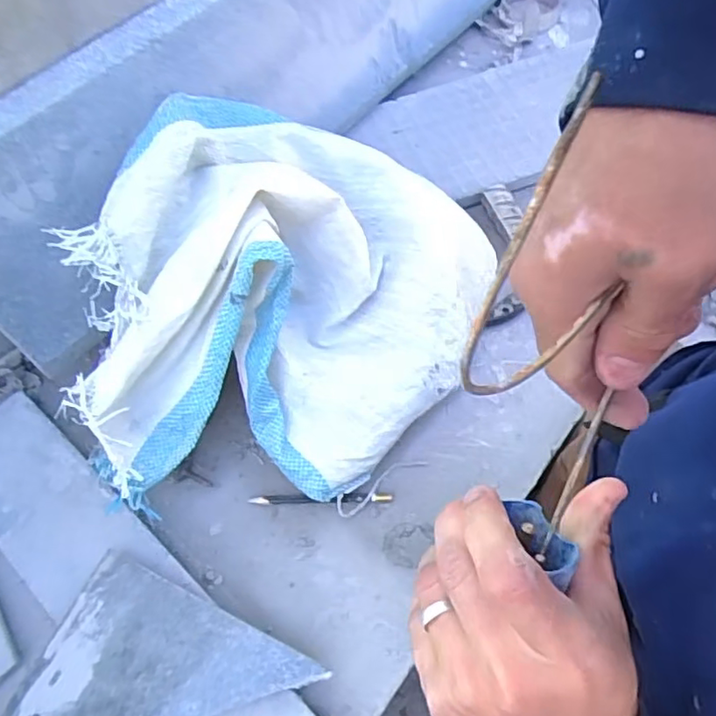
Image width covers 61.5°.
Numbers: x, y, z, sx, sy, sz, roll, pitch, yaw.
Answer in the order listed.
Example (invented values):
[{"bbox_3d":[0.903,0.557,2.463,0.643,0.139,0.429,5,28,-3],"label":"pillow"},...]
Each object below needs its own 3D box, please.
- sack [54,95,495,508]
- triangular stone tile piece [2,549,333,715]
[{"bbox_3d":[-0.044,-0.060,0.514,0.344,0.177,0.310,-3,61,-2],"label":"sack"},{"bbox_3d":[-0.168,0.214,0.446,0.243,0.009,0.128,-16,61,-8],"label":"triangular stone tile piece"}]

